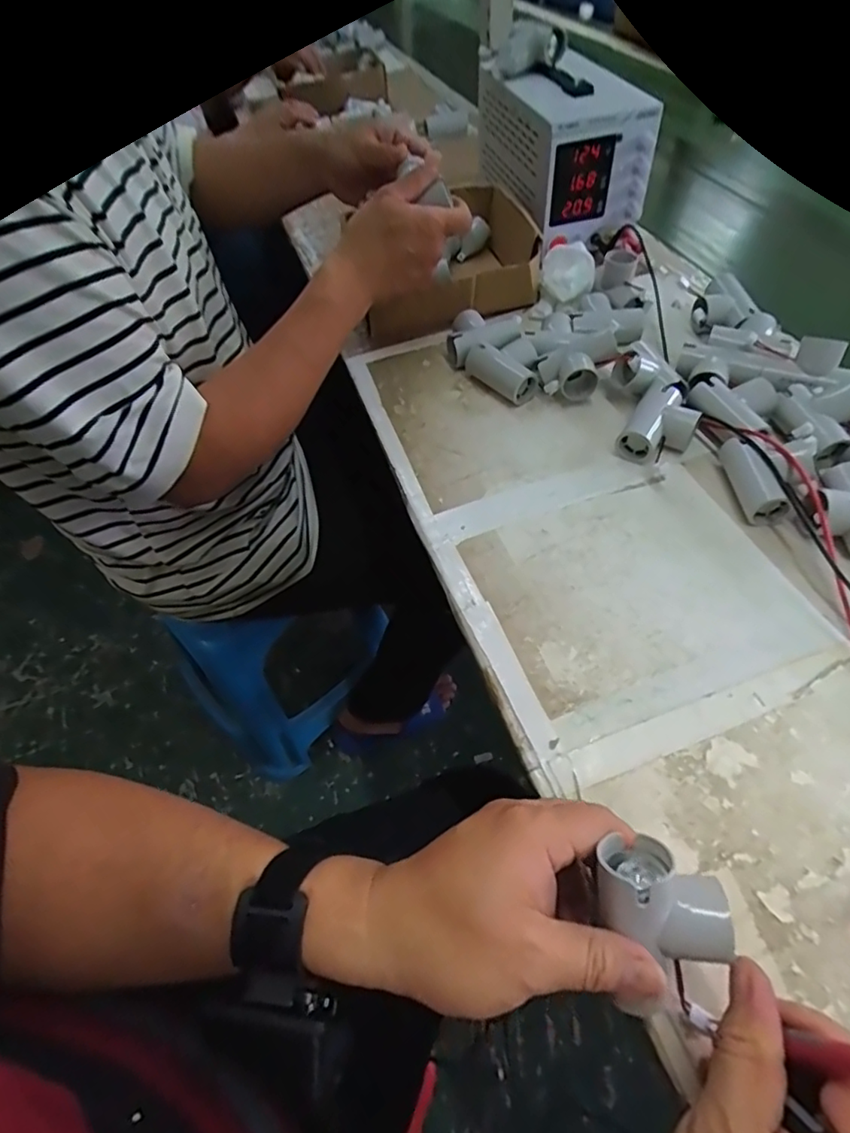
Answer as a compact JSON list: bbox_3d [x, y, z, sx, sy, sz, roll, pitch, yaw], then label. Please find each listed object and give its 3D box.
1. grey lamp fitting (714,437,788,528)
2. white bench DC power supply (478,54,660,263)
[{"bbox_3d":[0.268,-0.072,0.458,0.034,0.030,0.075,-2,52,2],"label":"grey lamp fitting"},{"bbox_3d":[0.165,-0.517,0.702,0.123,0.145,0.226,-14,53,-7],"label":"white bench DC power supply"}]

